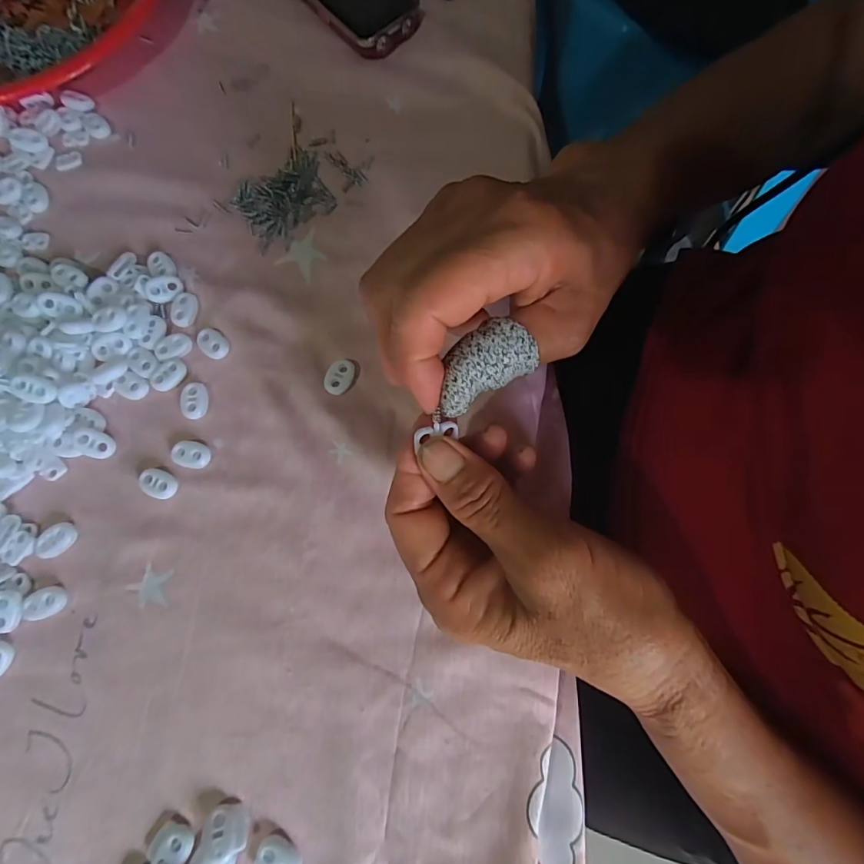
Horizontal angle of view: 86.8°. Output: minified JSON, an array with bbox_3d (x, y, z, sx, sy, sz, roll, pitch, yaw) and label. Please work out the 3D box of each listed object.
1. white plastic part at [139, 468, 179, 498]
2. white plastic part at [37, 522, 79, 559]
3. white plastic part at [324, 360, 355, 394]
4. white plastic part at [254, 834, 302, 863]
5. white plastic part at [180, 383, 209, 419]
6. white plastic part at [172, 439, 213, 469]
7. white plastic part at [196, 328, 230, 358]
[{"bbox_3d":[-0.157,0.030,0.263,0.021,0.005,0.014,28,79,8],"label":"white plastic part"},{"bbox_3d":[-0.211,0.061,0.257,0.021,0.006,0.015,-44,79,-8],"label":"white plastic part"},{"bbox_3d":[-0.056,-0.034,0.274,0.016,0.004,0.023,17,77,6],"label":"white plastic part"},{"bbox_3d":[-0.072,0.202,0.214,0.017,0.005,0.022,-44,79,-8],"label":"white plastic part"},{"bbox_3d":[-0.143,-0.019,0.276,0.015,0.006,0.021,2,76,2],"label":"white plastic part"},{"bbox_3d":[-0.141,0.013,0.268,0.021,0.005,0.015,15,77,5],"label":"white plastic part"},{"bbox_3d":[-0.136,-0.055,0.282,0.022,0.004,0.015,41,81,10],"label":"white plastic part"}]

